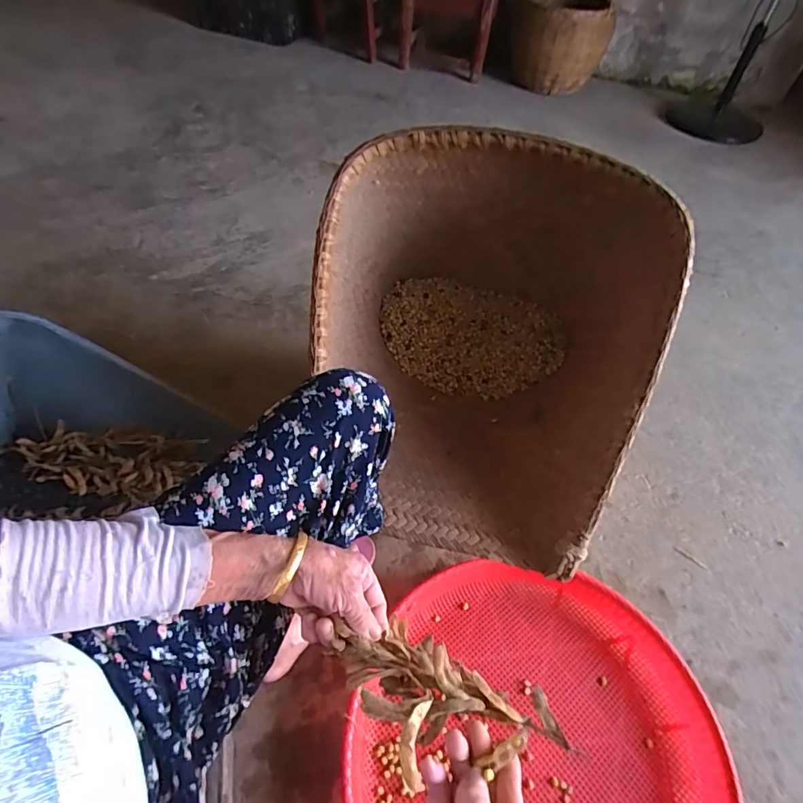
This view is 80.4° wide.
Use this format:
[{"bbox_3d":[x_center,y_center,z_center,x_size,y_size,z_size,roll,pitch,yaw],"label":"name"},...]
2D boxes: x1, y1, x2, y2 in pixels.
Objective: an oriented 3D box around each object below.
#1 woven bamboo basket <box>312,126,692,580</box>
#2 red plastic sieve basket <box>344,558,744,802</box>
[{"bbox_3d":[0.095,-0.076,0.603,0.413,0.329,0.426,13,52,6],"label":"woven bamboo basket"},{"bbox_3d":[0.171,0.437,0.584,0.431,0.069,0.445,2,54,-3],"label":"red plastic sieve basket"}]

